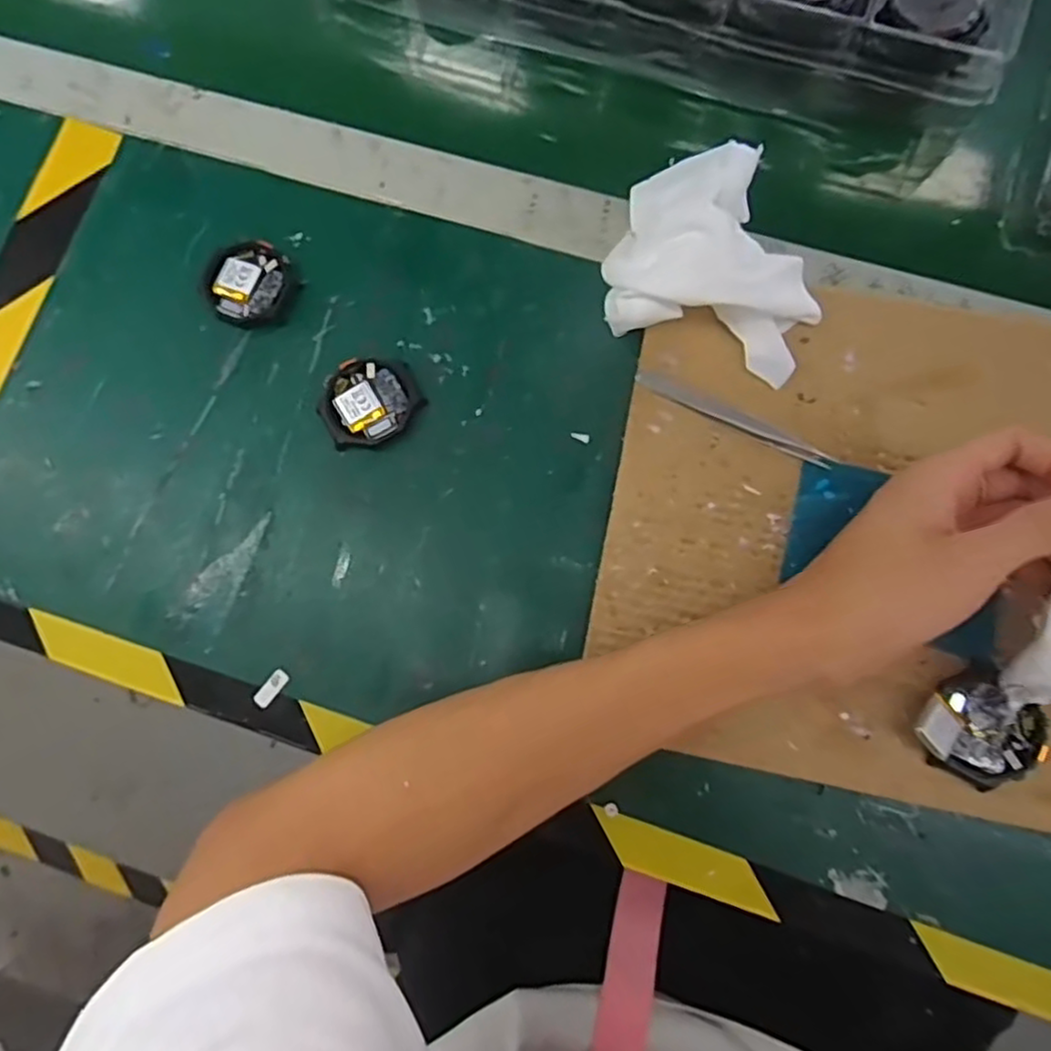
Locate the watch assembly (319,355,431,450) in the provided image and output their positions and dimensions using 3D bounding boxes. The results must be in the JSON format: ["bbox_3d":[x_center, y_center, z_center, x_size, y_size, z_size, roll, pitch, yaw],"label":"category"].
[{"bbox_3d":[-0.084,-0.067,0.377,0.053,0.009,0.048,-25,80,-3],"label":"watch assembly"}]

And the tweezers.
[{"bbox_3d":[0.108,-0.056,0.356,0.106,0.007,0.012,29,82,6],"label":"tweezers"}]

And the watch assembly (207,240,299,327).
[{"bbox_3d":[-0.154,-0.136,0.391,0.047,0.006,0.047,0,80,1],"label":"watch assembly"}]

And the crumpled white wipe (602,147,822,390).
[{"bbox_3d":[0.099,-0.135,0.349,0.110,0.048,0.092,17,81,4],"label":"crumpled white wipe"}]

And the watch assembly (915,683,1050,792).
[{"bbox_3d":[0.209,0.095,0.320,0.053,0.020,0.045,32,82,7],"label":"watch assembly"}]

